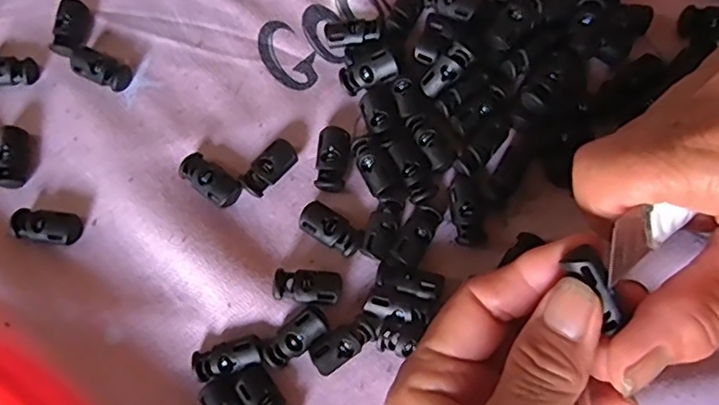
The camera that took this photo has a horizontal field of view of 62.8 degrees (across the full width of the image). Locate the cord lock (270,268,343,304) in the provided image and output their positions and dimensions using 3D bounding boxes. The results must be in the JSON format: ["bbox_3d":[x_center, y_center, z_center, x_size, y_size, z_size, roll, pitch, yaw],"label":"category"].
[{"bbox_3d":[-0.021,0.035,0.243,0.027,0.011,0.013,3,74,3],"label":"cord lock"}]

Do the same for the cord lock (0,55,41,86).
[{"bbox_3d":[-0.168,-0.062,0.280,0.027,0.009,0.015,-9,74,-1],"label":"cord lock"}]

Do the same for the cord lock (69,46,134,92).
[{"bbox_3d":[-0.122,-0.063,0.279,0.030,0.007,0.015,27,77,9],"label":"cord lock"}]

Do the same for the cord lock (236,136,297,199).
[{"bbox_3d":[-0.040,-0.015,0.261,0.013,0.008,0.027,43,80,12],"label":"cord lock"}]

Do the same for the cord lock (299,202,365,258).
[{"bbox_3d":[-0.012,0.012,0.251,0.028,0.010,0.014,31,77,10],"label":"cord lock"}]

